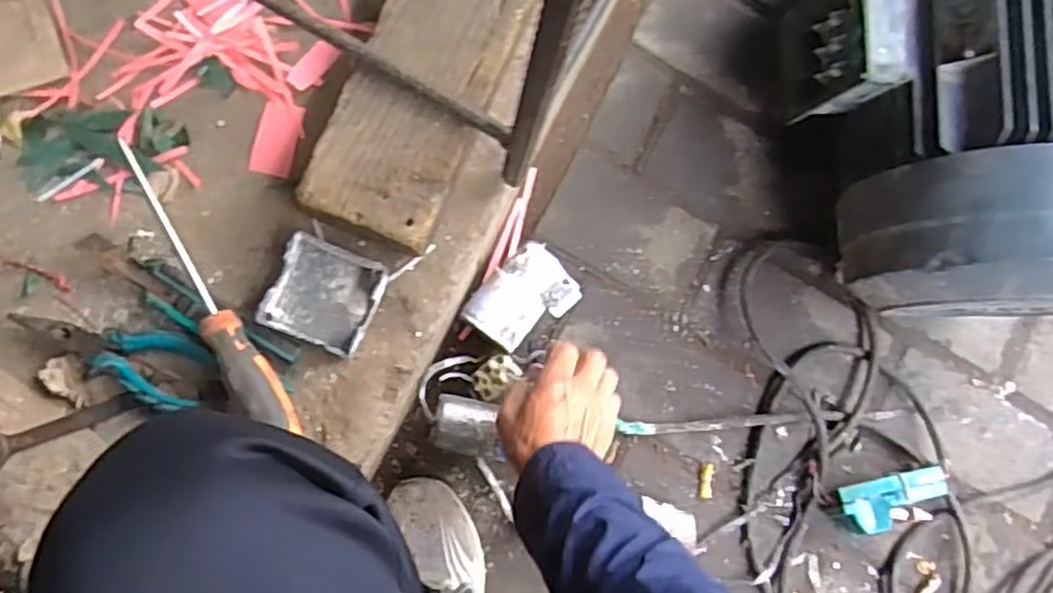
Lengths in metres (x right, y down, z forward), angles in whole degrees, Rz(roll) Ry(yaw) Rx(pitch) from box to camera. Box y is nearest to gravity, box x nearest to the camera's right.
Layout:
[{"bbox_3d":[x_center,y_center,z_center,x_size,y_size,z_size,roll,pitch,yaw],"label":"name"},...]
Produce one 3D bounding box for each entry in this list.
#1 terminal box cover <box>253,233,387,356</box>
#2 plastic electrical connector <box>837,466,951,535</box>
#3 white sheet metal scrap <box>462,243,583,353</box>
[{"bbox_3d":[-0.150,0.000,0.538,0.071,0.033,0.072,23,82,-3],"label":"terminal box cover"},{"bbox_3d":[0.375,0.209,0.741,0.118,0.057,0.048,-7,84,-7],"label":"plastic electrical connector"},{"bbox_3d":[-0.003,0.004,0.701,0.104,0.026,0.074,-43,90,-9],"label":"white sheet metal scrap"}]

